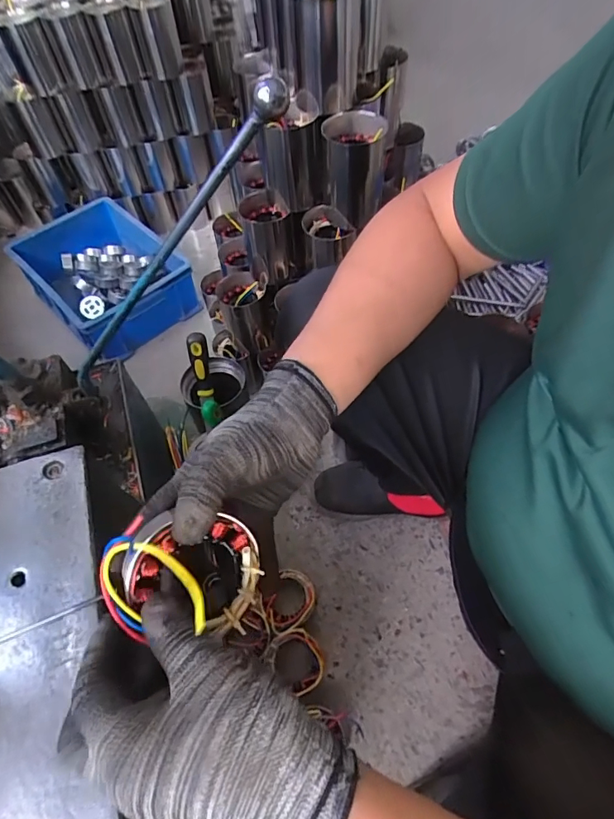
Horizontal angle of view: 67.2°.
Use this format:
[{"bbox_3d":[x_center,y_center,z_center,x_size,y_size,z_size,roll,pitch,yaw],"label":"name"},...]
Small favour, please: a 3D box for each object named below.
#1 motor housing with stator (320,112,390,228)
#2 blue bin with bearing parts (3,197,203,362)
[{"bbox_3d":[0.067,-0.350,0.687,0.090,0.131,0.084,4,57,6],"label":"motor housing with stator"},{"bbox_3d":[-0.505,-0.338,1.164,0.298,0.131,0.411,-39,63,-20],"label":"blue bin with bearing parts"}]

